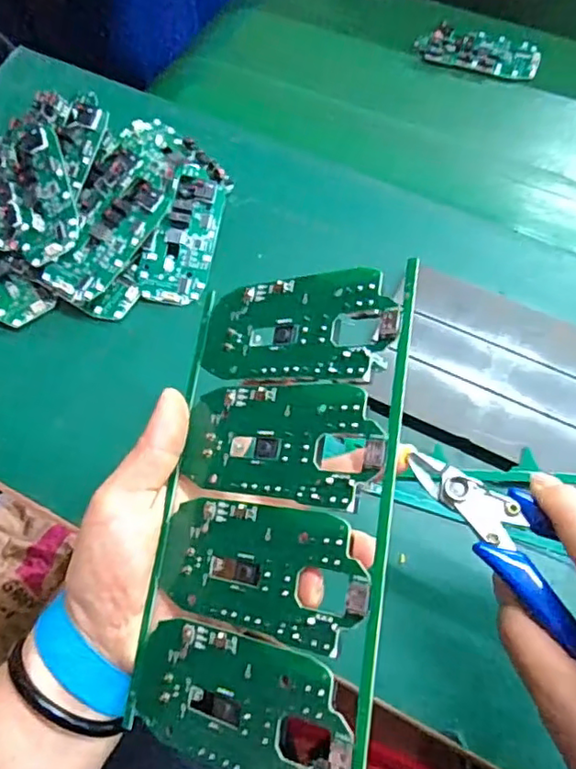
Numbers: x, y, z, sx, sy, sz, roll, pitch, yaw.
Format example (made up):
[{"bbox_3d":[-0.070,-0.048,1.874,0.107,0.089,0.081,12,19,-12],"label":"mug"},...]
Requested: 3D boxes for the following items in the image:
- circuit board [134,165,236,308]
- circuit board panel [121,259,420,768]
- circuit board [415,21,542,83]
[{"bbox_3d":[-0.069,-0.102,0.398,0.044,0.010,0.100,14,80,-7],"label":"circuit board"},{"bbox_3d":[-0.007,0.046,0.229,0.105,0.004,0.186,-3,73,36],"label":"circuit board panel"},{"bbox_3d":[0.156,-0.275,0.485,0.098,0.019,0.041,19,68,9],"label":"circuit board"}]

